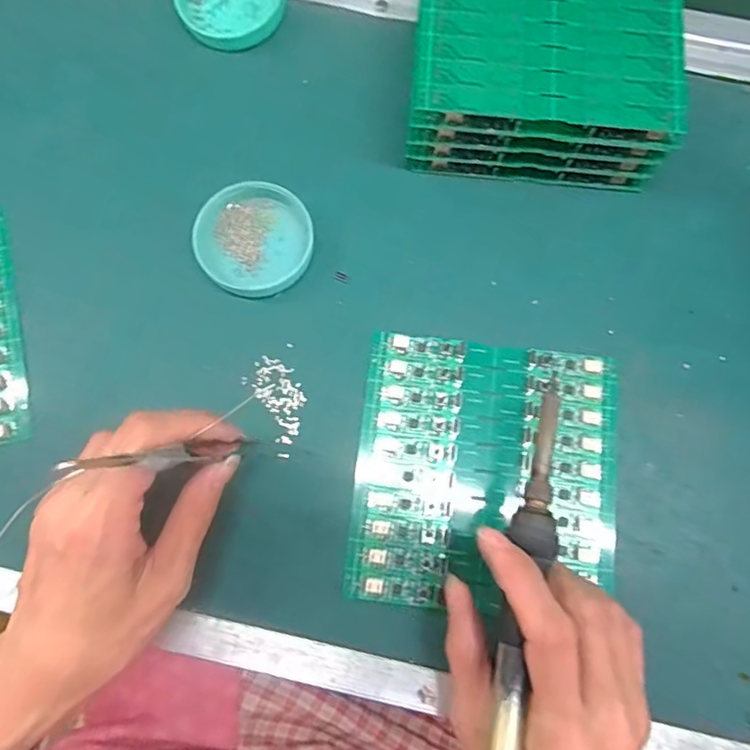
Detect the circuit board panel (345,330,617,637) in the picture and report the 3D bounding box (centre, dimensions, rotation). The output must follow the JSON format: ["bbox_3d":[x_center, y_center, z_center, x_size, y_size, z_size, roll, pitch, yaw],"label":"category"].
[{"bbox_3d":[0.059,0.050,0.304,0.133,0.005,0.135,7,79,1],"label":"circuit board panel"}]

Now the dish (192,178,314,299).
[{"bbox_3d":[-0.068,-0.076,0.325,0.062,0.017,0.061,0,79,0],"label":"dish"}]

